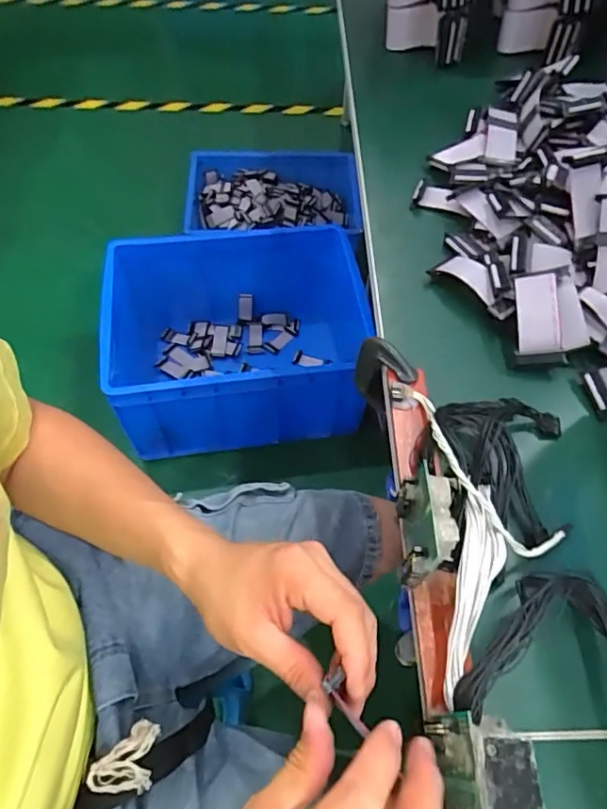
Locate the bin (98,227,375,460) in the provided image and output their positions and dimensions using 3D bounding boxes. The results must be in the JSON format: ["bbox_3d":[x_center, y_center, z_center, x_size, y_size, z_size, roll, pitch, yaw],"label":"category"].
[{"bbox_3d":[-0.144,-0.149,1.249,0.590,0.309,0.467,-4,58,-4],"label":"bin"}]

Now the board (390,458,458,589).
[{"bbox_3d":[0.078,0.081,0.350,0.027,0.055,0.067,1,58,-1],"label":"board"}]

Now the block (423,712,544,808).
[{"bbox_3d":[0.089,0.192,0.273,0.043,0.051,0.062,-1,58,-2],"label":"block"}]

